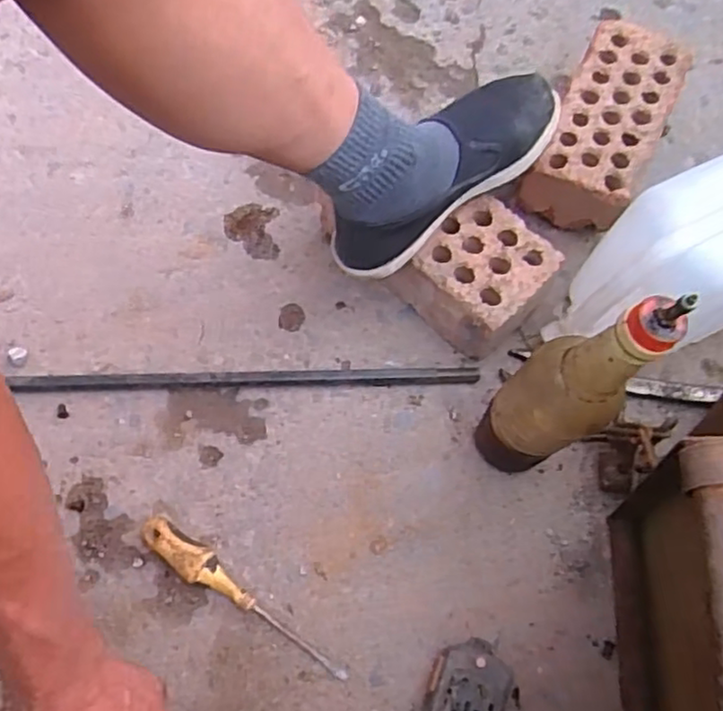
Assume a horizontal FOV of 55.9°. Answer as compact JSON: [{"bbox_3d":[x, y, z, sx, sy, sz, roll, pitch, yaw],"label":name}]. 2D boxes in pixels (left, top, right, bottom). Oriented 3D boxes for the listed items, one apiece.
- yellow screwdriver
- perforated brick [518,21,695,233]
[{"bbox_3d":[-0.101,0.210,0.585,0.209,0.023,0.030,37,66,1],"label":"yellow screwdriver"},{"bbox_3d":[0.268,-0.249,0.763,0.112,0.087,0.243,26,68,9],"label":"perforated brick"}]

